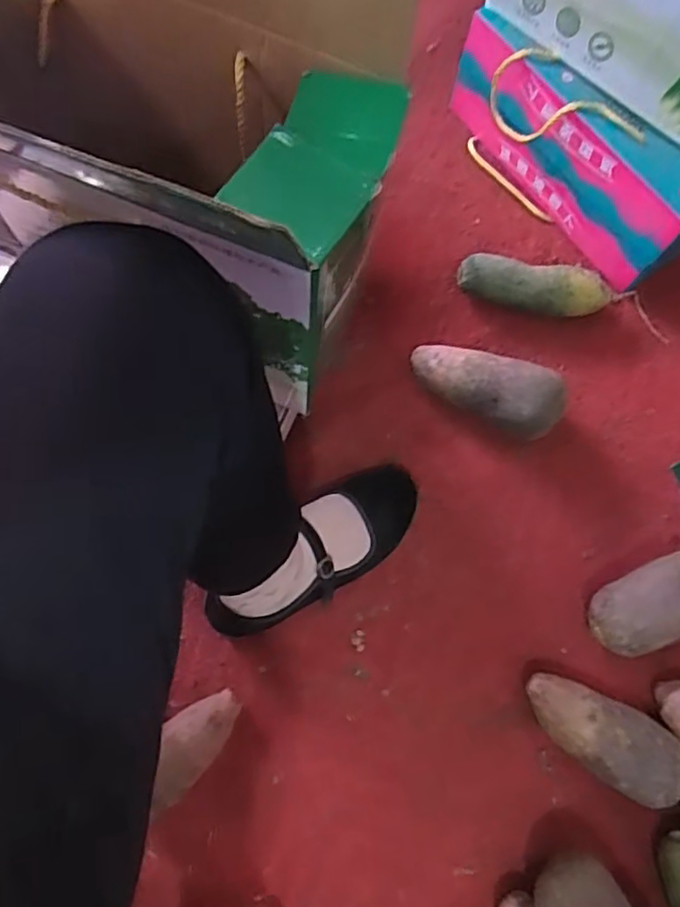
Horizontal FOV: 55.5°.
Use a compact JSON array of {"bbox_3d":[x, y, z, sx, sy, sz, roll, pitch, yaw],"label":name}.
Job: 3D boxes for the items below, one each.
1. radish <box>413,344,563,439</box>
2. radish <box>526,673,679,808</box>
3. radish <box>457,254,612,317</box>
[{"bbox_3d":[0.158,-0.078,0.698,0.162,0.077,0.074,32,75,6],"label":"radish"},{"bbox_3d":[0.248,0.267,0.612,0.156,0.060,0.071,29,75,6],"label":"radish"},{"bbox_3d":[0.221,-0.189,0.740,0.172,0.049,0.052,8,74,-1],"label":"radish"}]

